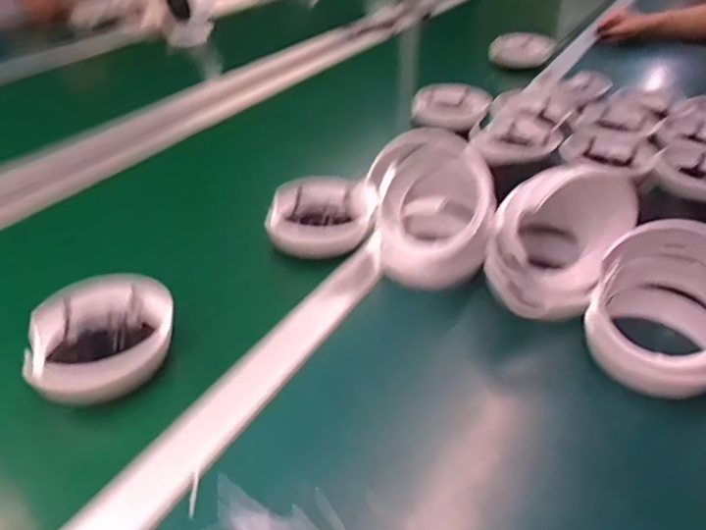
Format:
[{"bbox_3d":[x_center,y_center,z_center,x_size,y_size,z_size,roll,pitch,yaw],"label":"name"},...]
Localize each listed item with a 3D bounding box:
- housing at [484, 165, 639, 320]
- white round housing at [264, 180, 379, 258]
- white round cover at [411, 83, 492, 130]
[{"bbox_3d":[0.191,-0.028,0.531,0.110,0.112,0.110,29,43,34],"label":"housing"},{"bbox_3d":[-0.039,-0.060,0.655,0.113,0.057,0.113,1,35,0],"label":"white round housing"},{"bbox_3d":[0.156,-0.253,0.910,0.123,0.035,0.108,5,35,6],"label":"white round cover"}]

